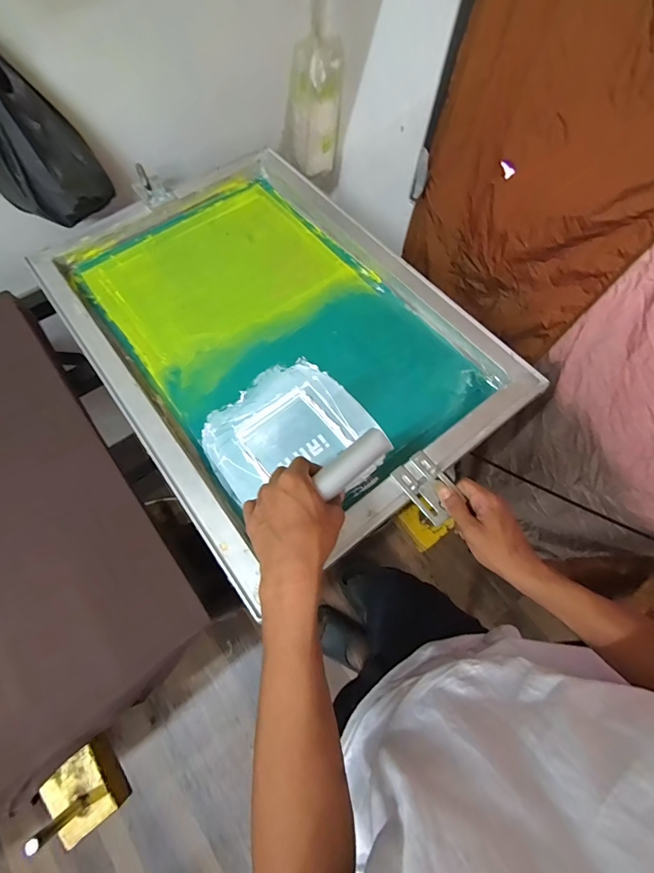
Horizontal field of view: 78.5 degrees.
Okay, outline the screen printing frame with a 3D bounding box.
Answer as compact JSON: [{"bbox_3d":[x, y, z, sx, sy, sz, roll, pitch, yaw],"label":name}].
[{"bbox_3d":[-0.085,-0.169,0.591,0.465,0.037,0.642,-36,71,-14],"label":"screen printing frame"}]

